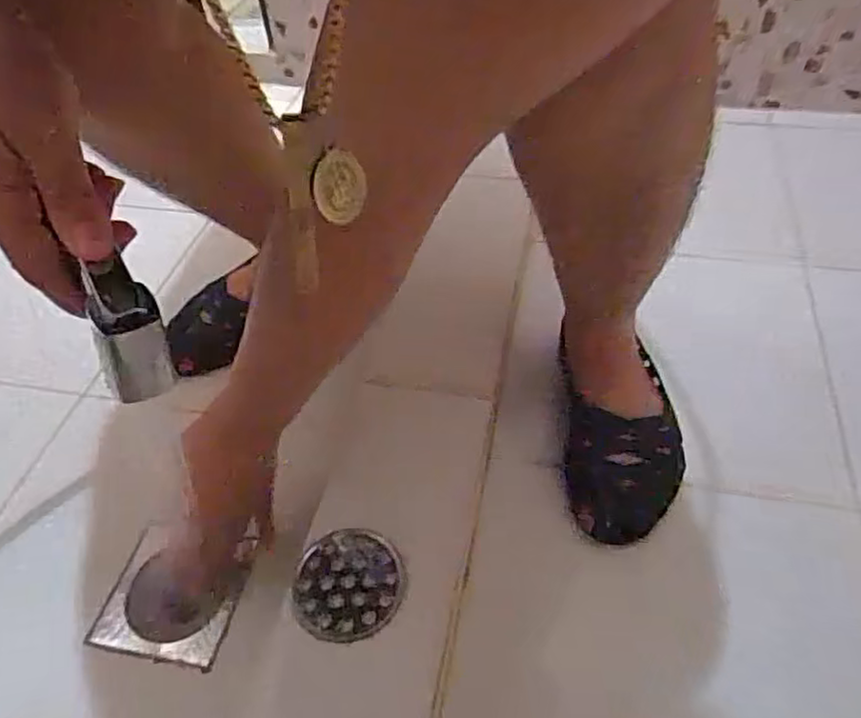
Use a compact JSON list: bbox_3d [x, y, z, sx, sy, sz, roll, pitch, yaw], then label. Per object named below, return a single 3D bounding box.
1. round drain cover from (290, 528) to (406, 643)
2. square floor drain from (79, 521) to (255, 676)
[{"bbox_3d":[-0.052,0.141,0.413,0.068,0.005,0.070,-1,48,2],"label":"round drain cover"},{"bbox_3d":[-0.196,0.178,0.501,0.104,0.013,0.099,9,52,11],"label":"square floor drain"}]

